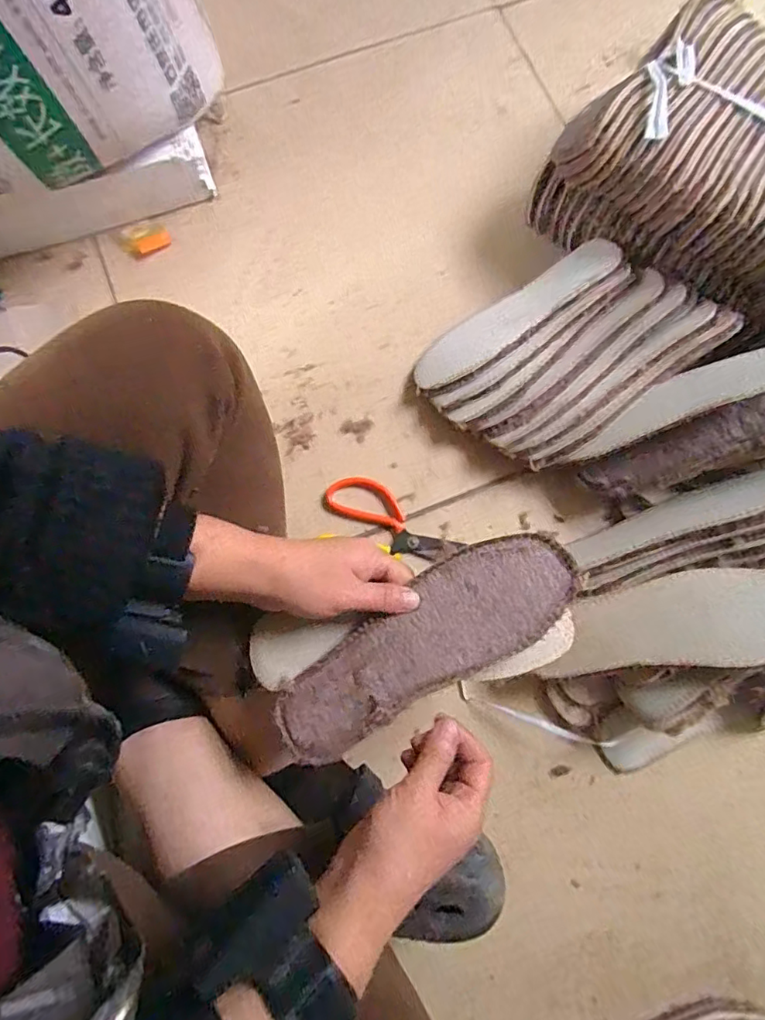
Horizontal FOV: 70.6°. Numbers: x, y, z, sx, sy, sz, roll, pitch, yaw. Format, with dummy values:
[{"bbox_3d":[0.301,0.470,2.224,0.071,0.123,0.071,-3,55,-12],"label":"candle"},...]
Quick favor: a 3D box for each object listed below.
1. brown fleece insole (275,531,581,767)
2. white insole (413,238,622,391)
[{"bbox_3d":[0.032,0.095,0.390,0.236,0.013,0.078,-32,79,-3],"label":"brown fleece insole"},{"bbox_3d":[0.137,-0.212,0.585,0.238,0.012,0.075,-33,46,8],"label":"white insole"}]

